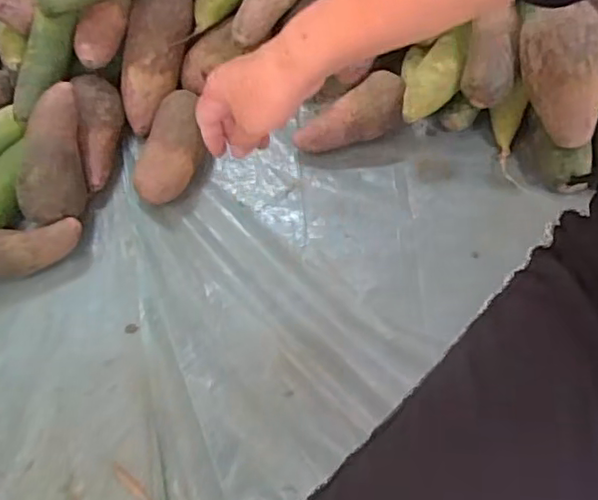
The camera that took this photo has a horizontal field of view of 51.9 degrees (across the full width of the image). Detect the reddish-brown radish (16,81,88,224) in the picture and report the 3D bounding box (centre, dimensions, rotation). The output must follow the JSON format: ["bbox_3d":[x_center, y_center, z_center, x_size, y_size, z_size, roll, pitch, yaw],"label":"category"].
[{"bbox_3d":[-0.273,-0.105,0.692,0.056,0.059,0.163,3,88,3],"label":"reddish-brown radish"}]

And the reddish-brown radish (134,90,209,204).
[{"bbox_3d":[-0.145,-0.117,0.732,0.057,0.063,0.142,15,66,8],"label":"reddish-brown radish"}]

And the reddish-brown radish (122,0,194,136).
[{"bbox_3d":[-0.178,-0.238,0.744,0.063,0.055,0.184,15,93,9],"label":"reddish-brown radish"}]

